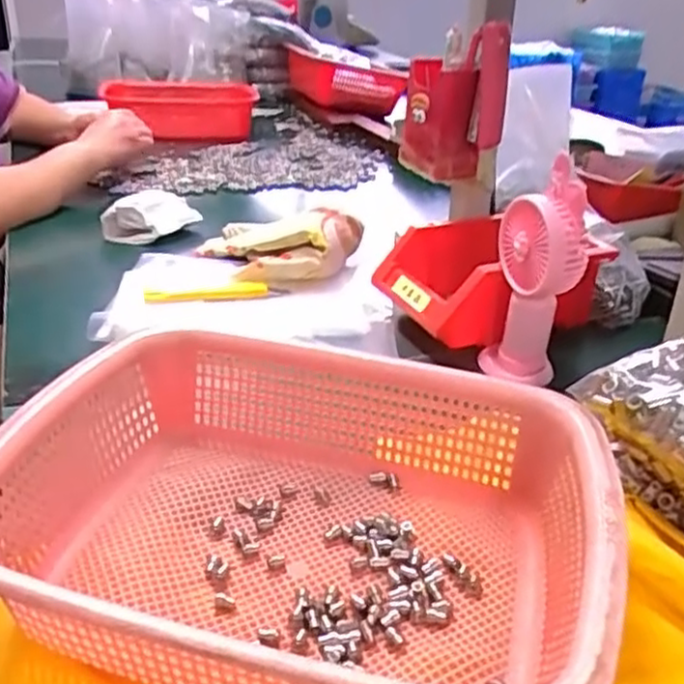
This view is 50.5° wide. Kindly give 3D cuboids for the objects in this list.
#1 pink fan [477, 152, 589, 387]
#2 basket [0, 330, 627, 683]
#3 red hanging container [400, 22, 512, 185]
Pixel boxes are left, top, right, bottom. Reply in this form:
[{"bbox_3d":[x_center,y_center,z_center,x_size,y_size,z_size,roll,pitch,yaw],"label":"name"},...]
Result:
[{"bbox_3d":[0.150,-0.045,0.565,0.051,0.178,0.066,-4,31,-9],"label":"pink fan"},{"bbox_3d":[-0.022,0.090,0.368,0.294,0.075,0.216,9,29,13],"label":"basket"},{"bbox_3d":[0.102,-0.217,0.666,0.090,0.125,0.052,6,28,6],"label":"red hanging container"}]

